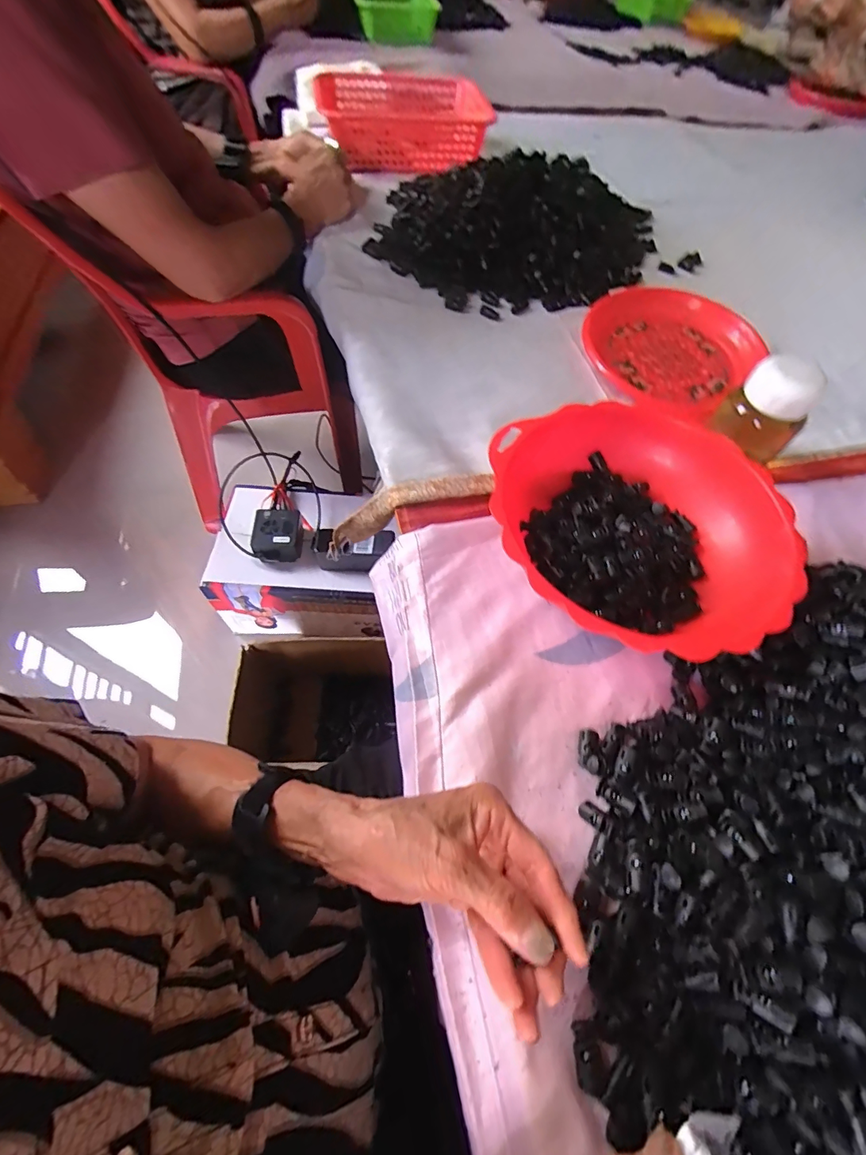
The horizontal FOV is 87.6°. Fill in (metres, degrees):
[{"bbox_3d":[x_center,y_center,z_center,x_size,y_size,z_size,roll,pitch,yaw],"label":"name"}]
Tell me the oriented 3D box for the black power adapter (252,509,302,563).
[{"bbox_3d":[-0.263,-0.072,0.767,0.078,0.045,0.083,-1,60,-5],"label":"black power adapter"}]

